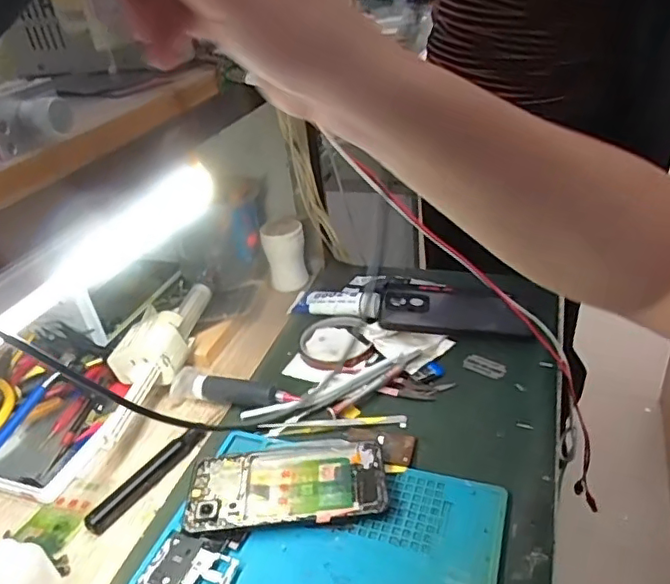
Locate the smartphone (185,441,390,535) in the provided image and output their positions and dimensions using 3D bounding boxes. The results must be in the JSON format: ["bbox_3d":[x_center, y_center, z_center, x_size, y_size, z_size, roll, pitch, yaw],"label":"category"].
[{"bbox_3d":[-0.040,0.158,0.459,0.158,0.012,0.078,-6,32,3],"label":"smartphone"}]

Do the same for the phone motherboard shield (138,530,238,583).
[{"bbox_3d":[-0.108,0.204,0.406,0.069,0.005,0.047,10,36,27],"label":"phone motherboard shield"}]

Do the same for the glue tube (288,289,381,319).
[{"bbox_3d":[0.002,0.013,0.668,0.111,0.028,0.031,6,34,20],"label":"glue tube"}]

